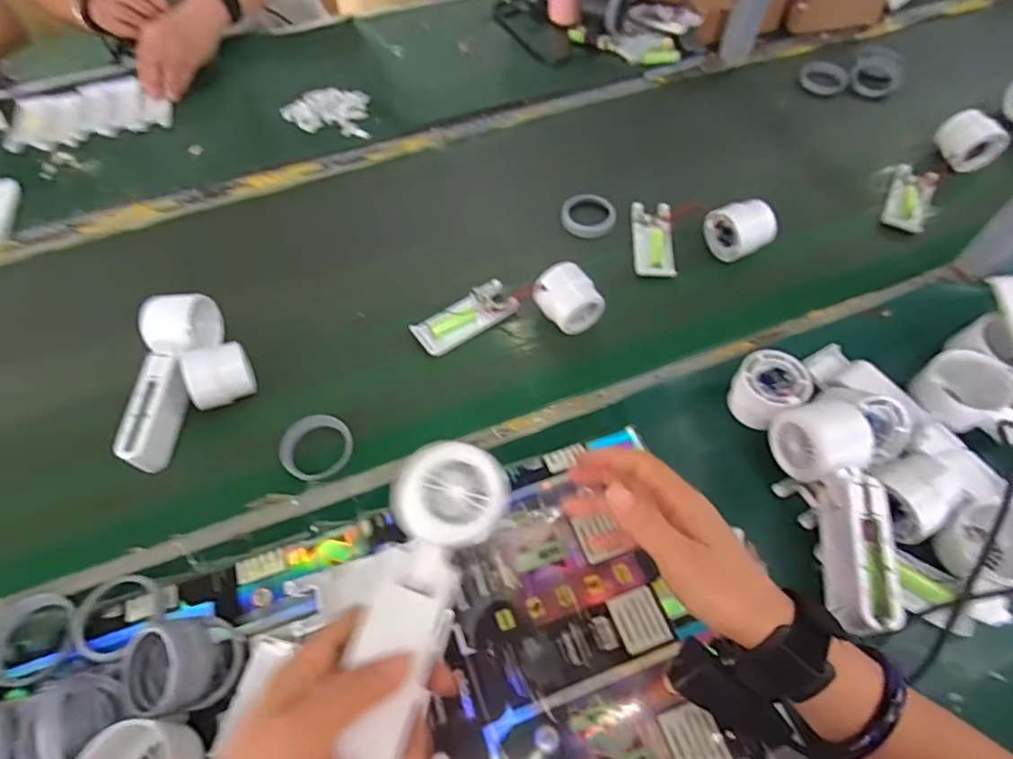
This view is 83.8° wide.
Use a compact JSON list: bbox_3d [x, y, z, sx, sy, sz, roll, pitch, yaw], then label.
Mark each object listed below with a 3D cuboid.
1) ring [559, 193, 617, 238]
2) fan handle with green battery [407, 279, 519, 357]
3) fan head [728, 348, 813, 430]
[{"bbox_3d":[0.095,-0.190,0.656,0.064,0.017,0.054,6,59,4],"label":"ring"},{"bbox_3d":[-0.042,-0.063,0.574,0.105,0.023,0.042,-31,63,-17],"label":"fan handle with green battery"},{"bbox_3d":[0.223,0.010,0.486,0.051,0.050,0.055,0,59,0],"label":"fan head"}]

